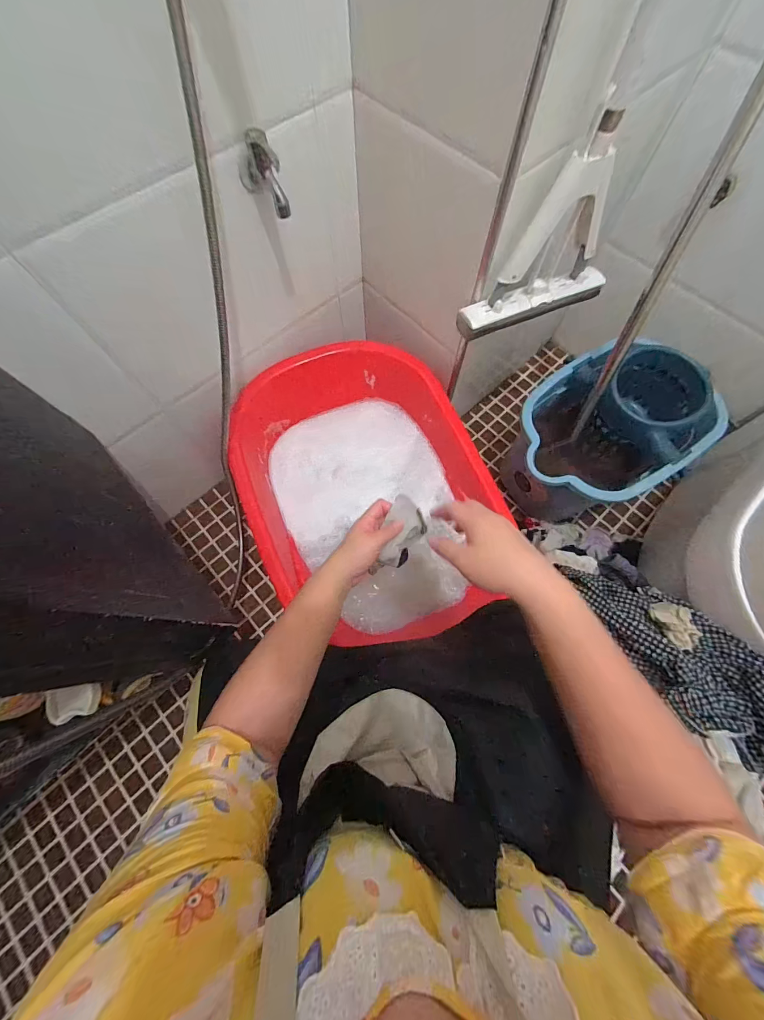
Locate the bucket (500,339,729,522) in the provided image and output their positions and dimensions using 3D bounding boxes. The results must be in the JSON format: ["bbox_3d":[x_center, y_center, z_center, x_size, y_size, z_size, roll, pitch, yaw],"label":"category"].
[{"bbox_3d":[0.450,-0.137,0.802,0.340,0.328,0.282,-25,72,-9],"label":"bucket"}]

